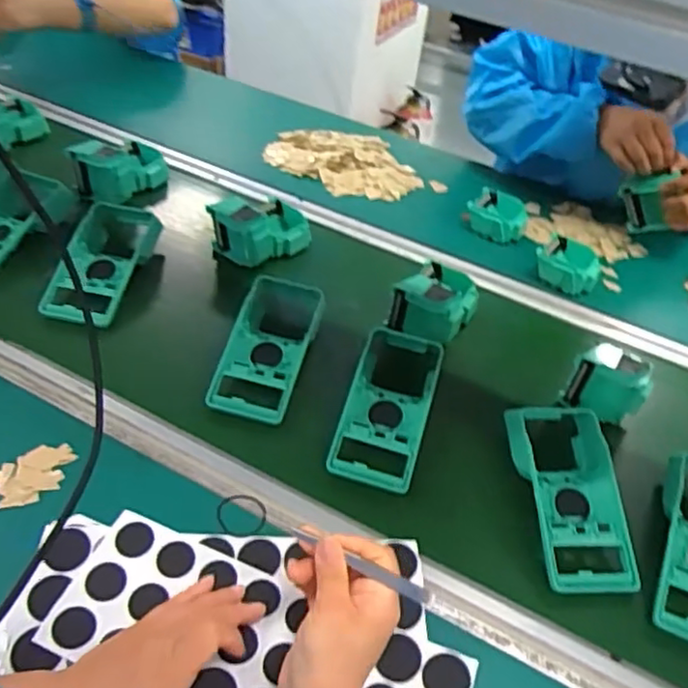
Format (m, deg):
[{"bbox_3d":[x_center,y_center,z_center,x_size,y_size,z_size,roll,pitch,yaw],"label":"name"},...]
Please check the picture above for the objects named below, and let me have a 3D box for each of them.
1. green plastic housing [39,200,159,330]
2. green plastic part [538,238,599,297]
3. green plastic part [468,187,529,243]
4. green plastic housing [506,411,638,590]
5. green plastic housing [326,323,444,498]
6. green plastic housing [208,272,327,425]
[{"bbox_3d":[-0.290,-0.101,0.785,0.086,0.046,0.184,7,43,-1],"label":"green plastic housing"},{"bbox_3d":[0.310,-0.103,0.896,0.088,0.040,0.082,-25,53,-30],"label":"green plastic part"},{"bbox_3d":[0.230,-0.189,0.977,0.086,0.040,0.085,22,45,14],"label":"green plastic part"},{"bbox_3d":[0.212,0.136,0.614,0.095,0.044,0.181,2,44,-6],"label":"green plastic housing"},{"bbox_3d":[0.047,0.056,0.673,0.084,0.041,0.192,15,44,7],"label":"green plastic housing"},{"bbox_3d":[-0.079,-0.006,0.713,0.086,0.044,0.195,13,44,5],"label":"green plastic housing"}]

